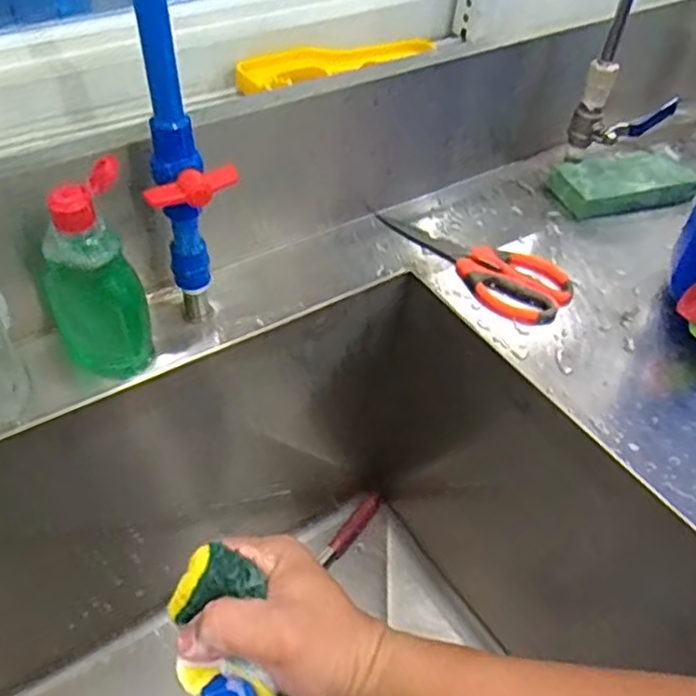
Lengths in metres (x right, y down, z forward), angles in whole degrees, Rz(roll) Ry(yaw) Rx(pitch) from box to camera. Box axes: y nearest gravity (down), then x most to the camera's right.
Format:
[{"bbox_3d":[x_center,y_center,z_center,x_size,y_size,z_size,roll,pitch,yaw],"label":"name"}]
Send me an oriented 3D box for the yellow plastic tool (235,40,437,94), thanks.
[{"bbox_3d":[-0.006,-0.267,0.642,0.202,0.023,0.038,-24,54,-26],"label":"yellow plastic tool"}]

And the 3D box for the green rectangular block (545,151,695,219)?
[{"bbox_3d":[0.306,-0.184,0.763,0.164,0.036,0.077,-4,47,-10],"label":"green rectangular block"}]

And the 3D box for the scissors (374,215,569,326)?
[{"bbox_3d":[0.124,-0.090,0.670,0.083,0.011,0.198,-34,58,-31],"label":"scissors"}]

